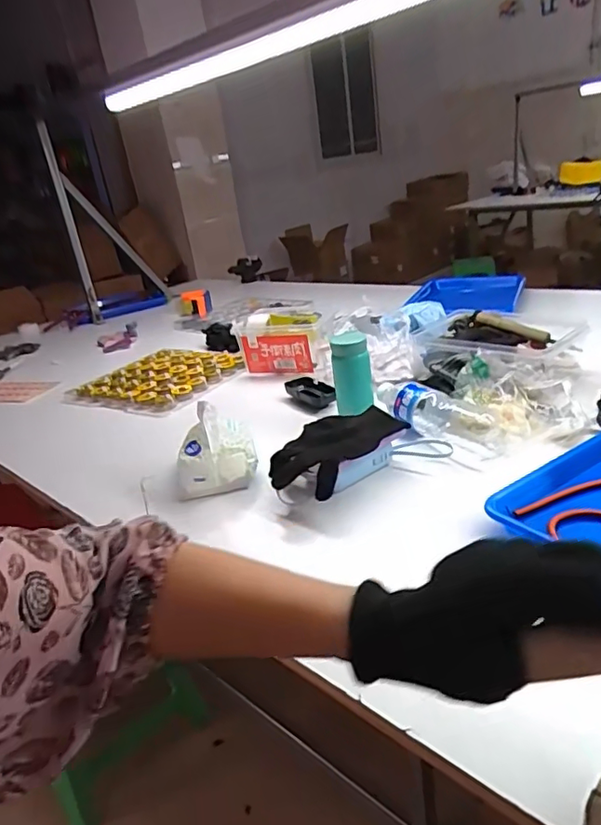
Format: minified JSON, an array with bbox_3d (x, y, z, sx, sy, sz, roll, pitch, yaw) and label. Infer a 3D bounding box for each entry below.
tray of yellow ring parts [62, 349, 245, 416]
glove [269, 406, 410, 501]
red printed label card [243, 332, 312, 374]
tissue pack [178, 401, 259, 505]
[{"bbox_3d":[-0.277,-0.077,1.125,0.270,0.027,0.279,10,30,36],"label":"tray of yellow ring parts"},{"bbox_3d":[0.048,0.052,0.677,0.188,0.046,0.091,-24,28,-32],"label":"glove"},{"bbox_3d":[-0.047,-0.113,1.068,0.134,0.081,0.011,2,32,21],"label":"red printed label card"},{"bbox_3d":[-0.111,0.040,0.730,0.097,0.078,0.114,-8,24,0],"label":"tissue pack"}]

